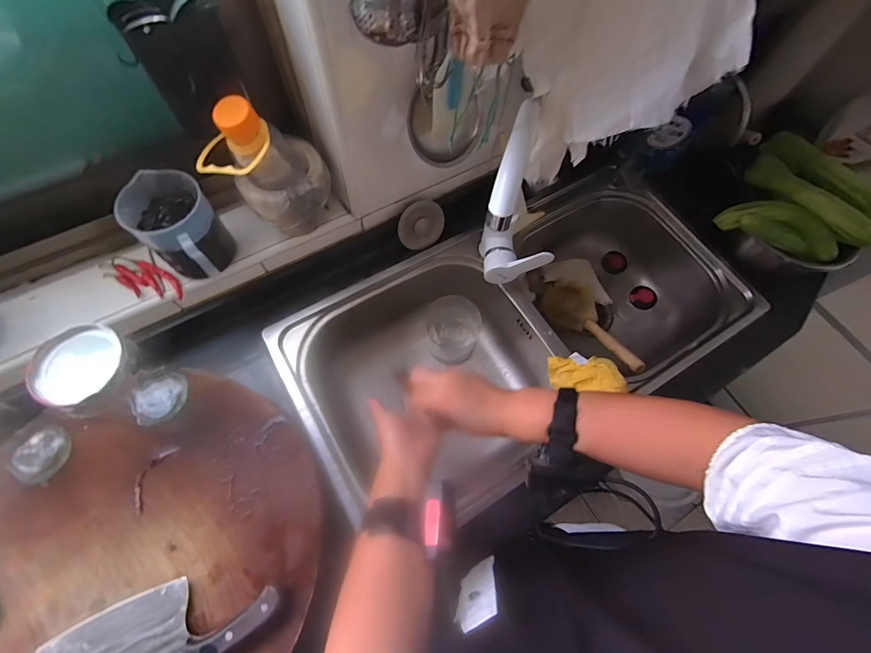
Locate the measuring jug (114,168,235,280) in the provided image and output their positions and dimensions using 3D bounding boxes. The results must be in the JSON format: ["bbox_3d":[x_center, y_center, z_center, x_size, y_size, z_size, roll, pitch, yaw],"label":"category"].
[{"bbox_3d":[-0.324,-0.120,0.511,0.120,0.110,0.093,36,70,12],"label":"measuring jug"}]

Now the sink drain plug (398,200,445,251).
[{"bbox_3d":[-0.022,-0.170,0.658,0.087,0.080,0.011,-9,36,-38],"label":"sink drain plug"}]

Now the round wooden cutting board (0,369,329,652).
[{"bbox_3d":[-0.344,0.271,0.441,0.412,0.037,0.383,1,66,-2],"label":"round wooden cutting board"}]

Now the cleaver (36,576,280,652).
[{"bbox_3d":[-0.288,0.328,0.412,0.234,0.024,0.097,-23,69,-12],"label":"cleaver"}]

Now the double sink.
[{"bbox_3d":[0.148,0.017,0.725,0.753,0.185,0.376,-27,70,-14],"label":"double sink"}]

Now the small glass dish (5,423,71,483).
[{"bbox_3d":[-0.480,0.154,0.476,0.047,0.030,0.061,34,69,12],"label":"small glass dish"}]

